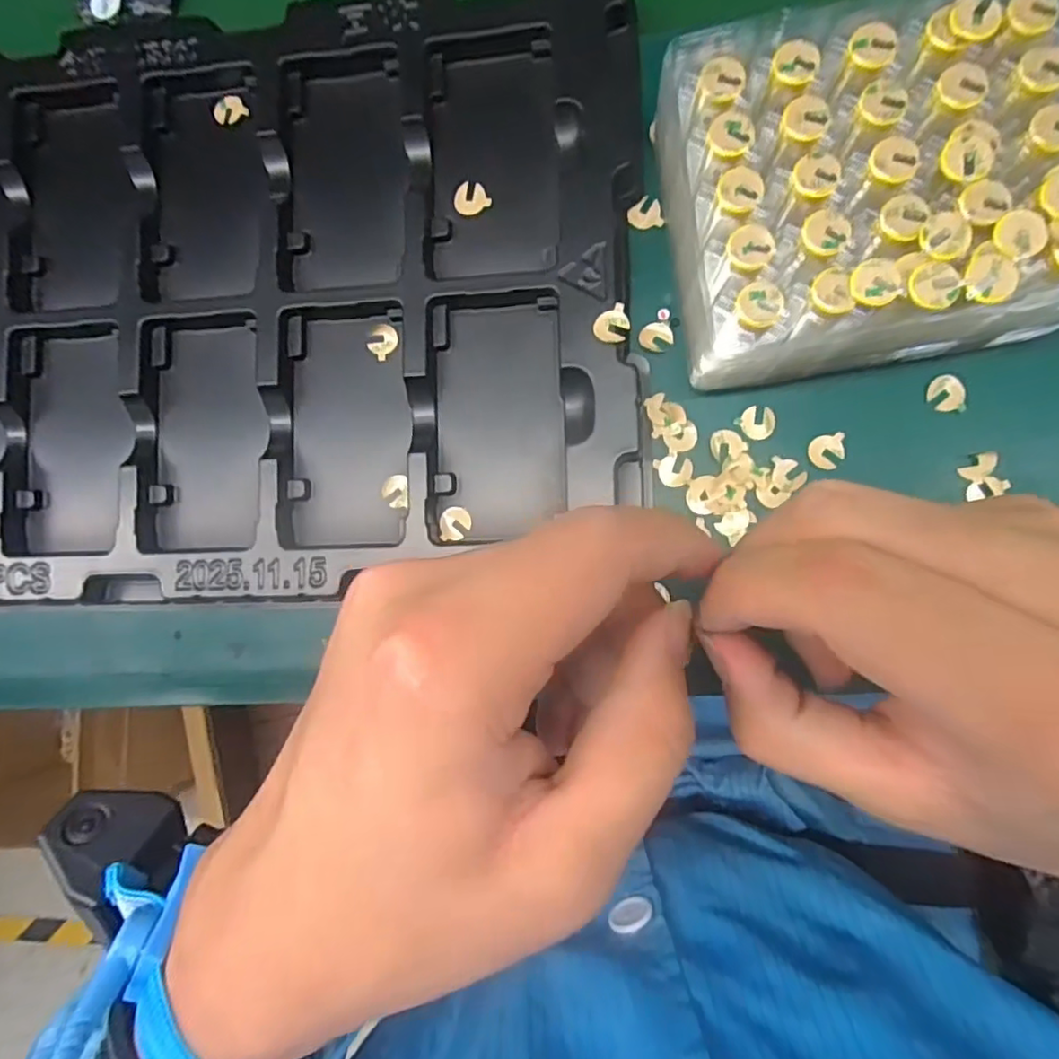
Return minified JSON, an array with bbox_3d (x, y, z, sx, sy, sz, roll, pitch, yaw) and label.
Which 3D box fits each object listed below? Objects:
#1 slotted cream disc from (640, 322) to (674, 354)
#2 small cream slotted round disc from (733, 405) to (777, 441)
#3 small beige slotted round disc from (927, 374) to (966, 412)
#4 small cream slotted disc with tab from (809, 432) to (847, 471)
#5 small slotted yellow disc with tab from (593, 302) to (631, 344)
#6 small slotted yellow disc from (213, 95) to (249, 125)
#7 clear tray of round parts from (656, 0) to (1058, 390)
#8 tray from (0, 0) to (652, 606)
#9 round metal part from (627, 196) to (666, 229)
[{"bbox_3d":[0.068,-0.103,0.323,0.016,0.004,0.017,0,89,7],"label":"slotted cream disc"},{"bbox_3d":[0.119,-0.055,0.314,0.017,0.004,0.018,0,89,7],"label":"small cream slotted round disc"},{"bbox_3d":[0.210,-0.069,0.304,0.016,0.004,0.019,-4,89,7],"label":"small beige slotted round disc"},{"bbox_3d":[0.153,-0.040,0.310,0.018,0.004,0.017,0,89,7],"label":"small cream slotted disc with tab"},{"bbox_3d":[0.042,-0.103,0.307,0.018,0.004,0.018,0,89,7],"label":"small slotted yellow disc with tab"},{"bbox_3d":[-0.178,-0.249,0.359,0.018,0.004,0.017,0,89,7],"label":"small slotted yellow disc"},{"bbox_3d":[0.156,-0.157,0.282,0.180,0.063,0.157,-5,88,6],"label":"clear tray of round parts"},{"bbox_3d":[-0.218,-0.123,0.347,0.555,0.021,0.319,-3,89,7],"label":"tray"},{"bbox_3d":[0.063,-0.171,0.327,0.018,0.004,0.016,-4,89,7],"label":"round metal part"}]

